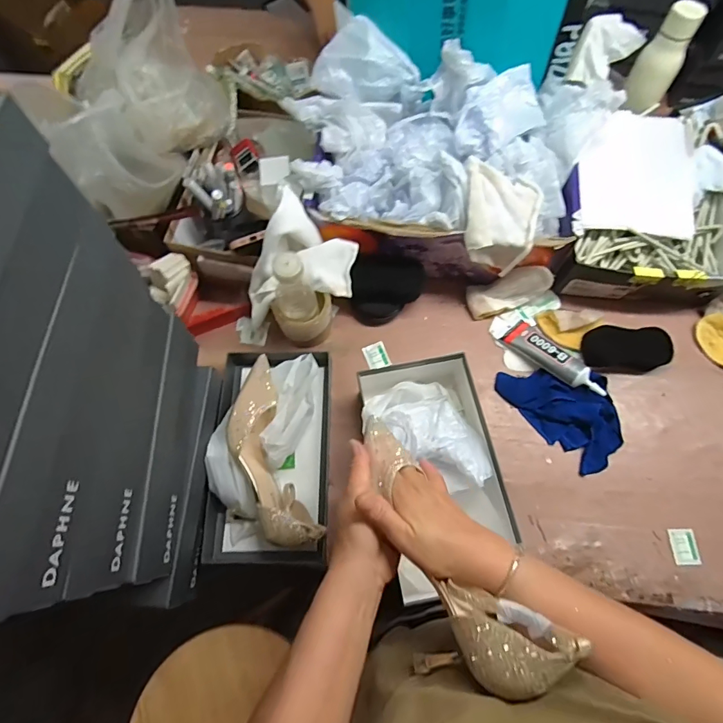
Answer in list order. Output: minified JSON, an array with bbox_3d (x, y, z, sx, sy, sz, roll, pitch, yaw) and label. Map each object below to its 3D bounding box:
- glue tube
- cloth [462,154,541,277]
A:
[{"bbox_3d":[0.291,-0.016,0.681,0.055,0.025,0.192,-38,56,-12],"label":"glue tube"},{"bbox_3d":[0.205,-0.214,0.635,0.107,0.076,0.132,3,70,3],"label":"cloth"}]

